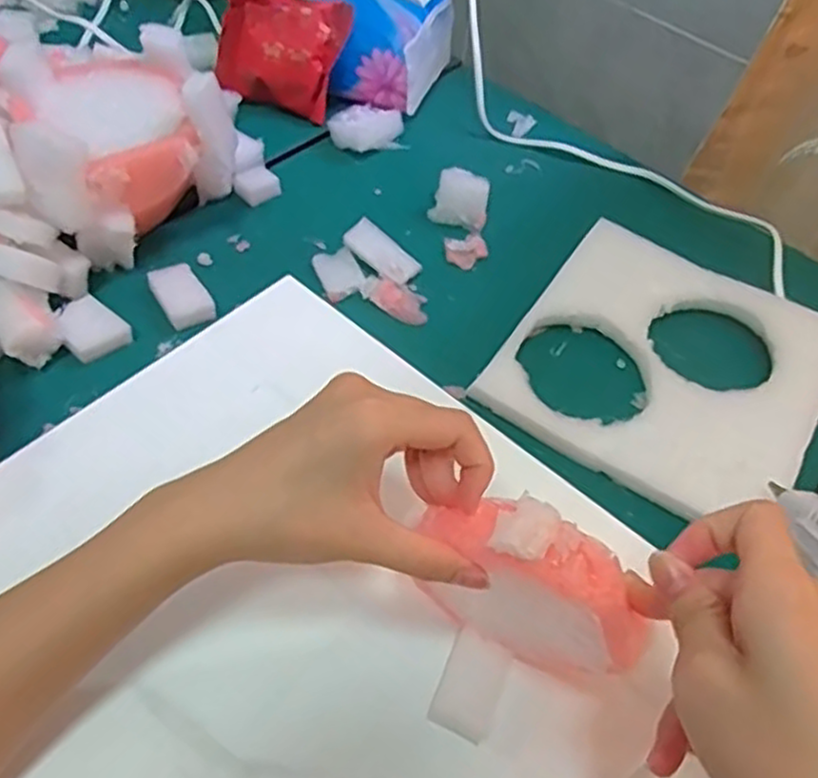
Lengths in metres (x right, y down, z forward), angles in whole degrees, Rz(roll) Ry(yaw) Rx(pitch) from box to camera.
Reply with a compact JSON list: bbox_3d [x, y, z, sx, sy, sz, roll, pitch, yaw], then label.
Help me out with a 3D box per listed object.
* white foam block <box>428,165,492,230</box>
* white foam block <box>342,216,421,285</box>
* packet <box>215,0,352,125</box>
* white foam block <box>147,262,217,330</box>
[{"bbox_3d":[0.037,-0.135,0.537,0.041,0.039,0.015,19,12,13],"label":"white foam block"},{"bbox_3d":[-0.018,-0.090,0.497,0.052,0.011,0.024,39,58,8],"label":"white foam block"},{"bbox_3d":[-0.100,-0.257,0.571,0.091,0.082,0.025,20,17,4],"label":"packet"},{"bbox_3d":[-0.139,-0.058,0.462,0.028,0.012,0.047,-28,60,-25],"label":"white foam block"}]

